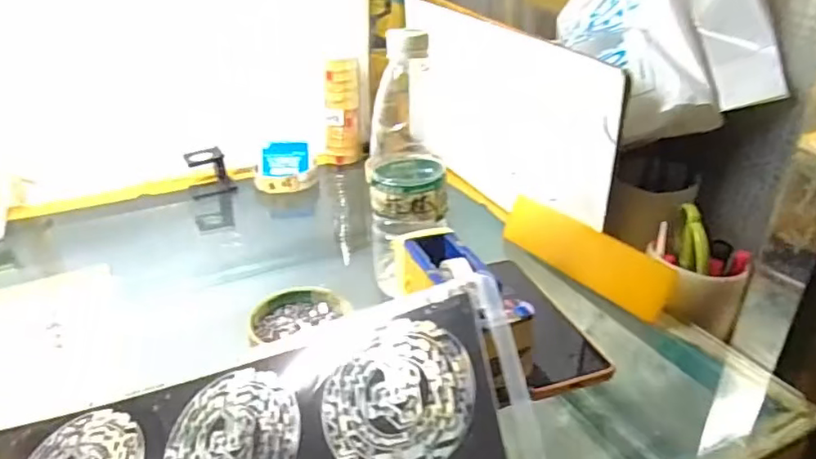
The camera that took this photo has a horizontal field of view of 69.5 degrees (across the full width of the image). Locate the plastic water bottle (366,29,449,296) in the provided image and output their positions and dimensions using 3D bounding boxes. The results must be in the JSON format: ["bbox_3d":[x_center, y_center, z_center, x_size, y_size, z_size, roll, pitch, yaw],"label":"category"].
[{"bbox_3d":[0.001,-0.053,0.493,0.064,0.208,0.066,3,29,9],"label":"plastic water bottle"}]

